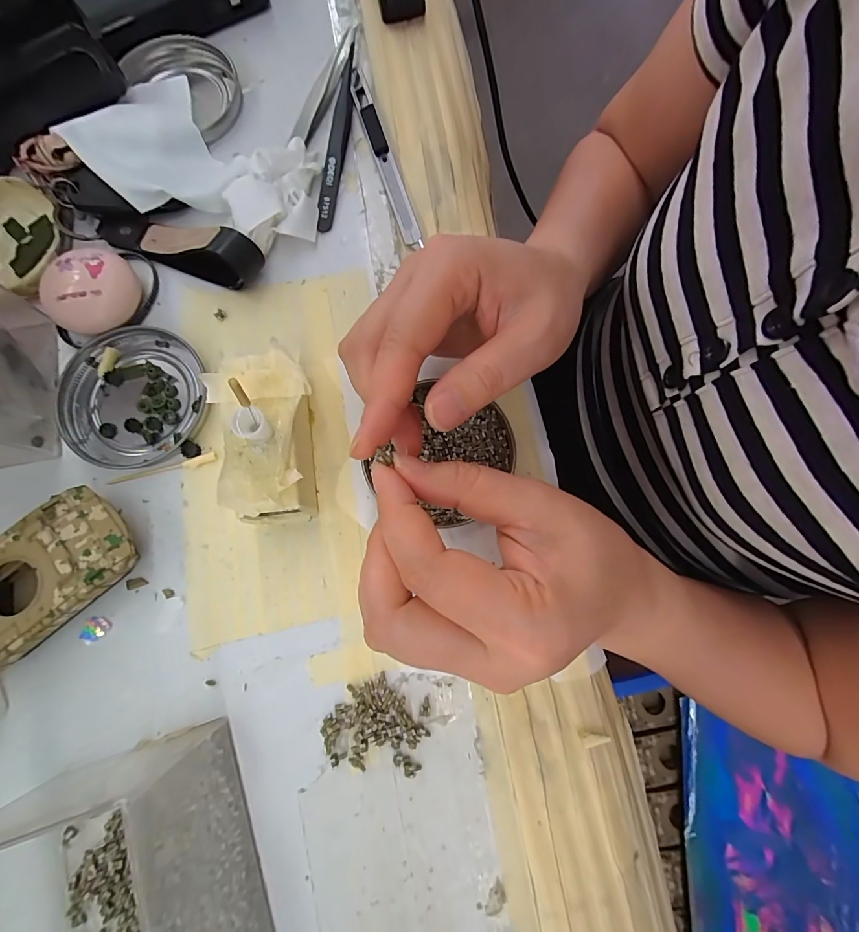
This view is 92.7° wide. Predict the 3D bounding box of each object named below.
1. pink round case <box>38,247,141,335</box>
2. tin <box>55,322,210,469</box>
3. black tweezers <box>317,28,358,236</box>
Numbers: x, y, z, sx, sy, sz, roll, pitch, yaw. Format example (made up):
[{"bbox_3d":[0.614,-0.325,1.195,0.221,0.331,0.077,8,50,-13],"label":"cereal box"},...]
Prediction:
[{"bbox_3d":[-0.187,-0.096,0.229,0.045,0.023,0.040,-29,81,-6],"label":"pink round case"},{"bbox_3d":[-0.165,-0.038,0.226,0.075,0.008,0.076,0,80,-1],"label":"tin"},{"bbox_3d":[-0.057,-0.208,0.254,0.010,0.013,0.129,8,80,1],"label":"black tweezers"}]

